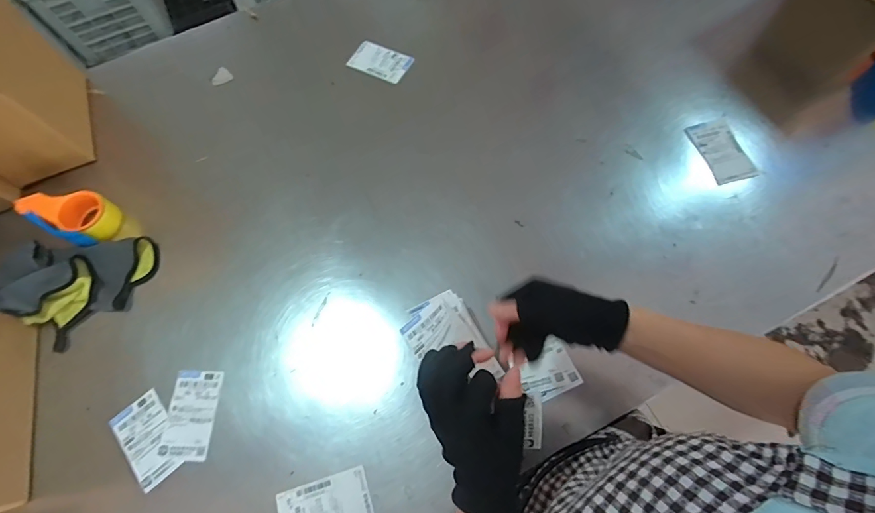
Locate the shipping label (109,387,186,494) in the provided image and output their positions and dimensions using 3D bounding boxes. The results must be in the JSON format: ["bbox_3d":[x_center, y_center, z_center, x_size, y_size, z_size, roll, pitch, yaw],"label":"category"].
[{"bbox_3d":[-0.458,0.288,0.633,0.077,0.004,0.136,-38,72,-12],"label":"shipping label"}]

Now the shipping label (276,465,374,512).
[{"bbox_3d":[-0.163,0.367,0.586,0.131,0.004,0.078,-17,63,-6],"label":"shipping label"}]

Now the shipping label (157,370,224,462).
[{"bbox_3d":[-0.396,0.251,0.645,0.076,0.007,0.133,0,66,0],"label":"shipping label"}]

